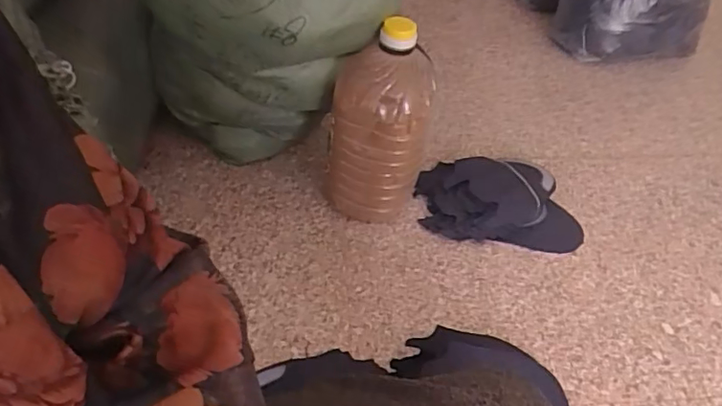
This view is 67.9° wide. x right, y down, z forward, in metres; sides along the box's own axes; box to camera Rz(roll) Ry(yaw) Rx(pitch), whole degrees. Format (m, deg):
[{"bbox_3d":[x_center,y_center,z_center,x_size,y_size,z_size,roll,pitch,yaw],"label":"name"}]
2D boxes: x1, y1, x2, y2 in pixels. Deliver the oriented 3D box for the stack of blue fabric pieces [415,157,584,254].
[{"bbox_3d":[0.278,-0.012,1.093,0.329,0.076,0.201,6,49,4],"label":"stack of blue fabric pieces"}]

